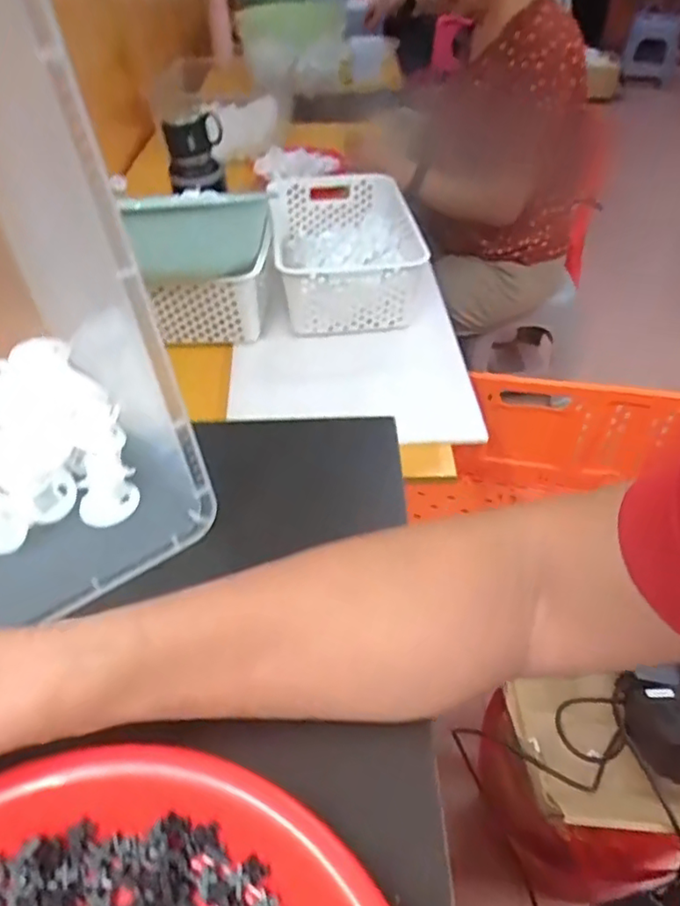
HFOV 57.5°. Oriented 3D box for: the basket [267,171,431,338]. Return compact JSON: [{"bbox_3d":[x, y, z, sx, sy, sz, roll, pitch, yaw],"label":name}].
[{"bbox_3d":[0.005,-0.326,0.986,0.212,0.101,0.318,-4,45,-3],"label":"basket"}]

